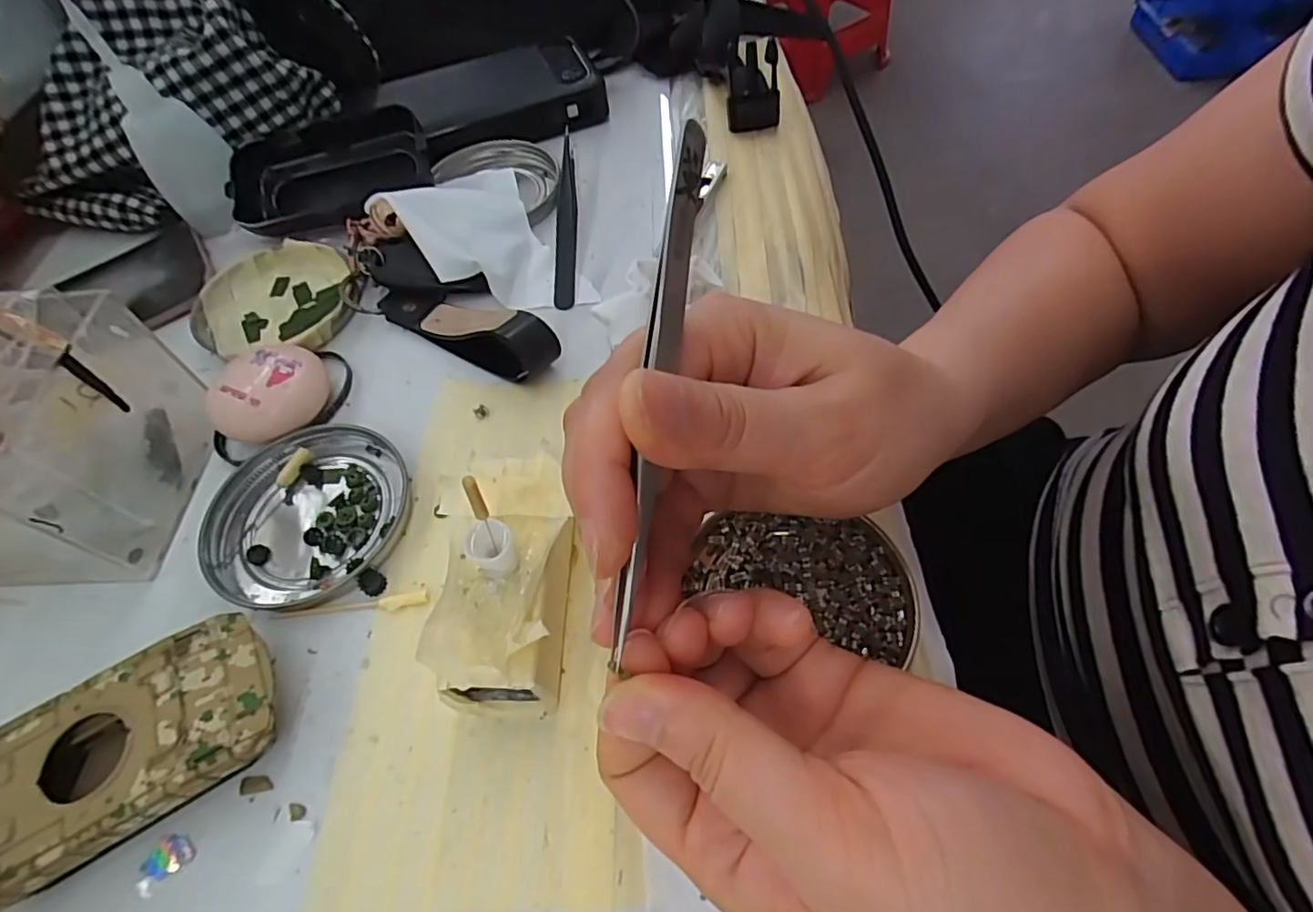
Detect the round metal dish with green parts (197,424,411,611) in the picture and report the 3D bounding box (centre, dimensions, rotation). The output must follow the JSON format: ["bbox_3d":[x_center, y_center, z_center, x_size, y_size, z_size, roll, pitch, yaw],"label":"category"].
[{"bbox_3d":[-0.140,0.023,0.246,0.077,0.009,0.075,-2,58,4],"label":"round metal dish with green parts"}]

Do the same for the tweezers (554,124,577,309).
[{"bbox_3d":[-0.050,-0.139,0.337,0.010,0.015,0.146,-4,58,2],"label":"tweezers"}]

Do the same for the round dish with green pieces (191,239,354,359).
[{"bbox_3d":[-0.193,-0.081,0.315,0.082,0.013,0.073,-1,58,4],"label":"round dish with green pieces"}]

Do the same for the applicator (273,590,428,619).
[{"bbox_3d":[-0.112,0.056,0.225,0.056,0.004,0.006,-10,58,-1],"label":"applicator"}]

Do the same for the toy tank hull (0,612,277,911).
[{"bbox_3d":[-0.166,0.096,0.193,0.095,0.025,0.054,-30,61,-13],"label":"toy tank hull"}]

